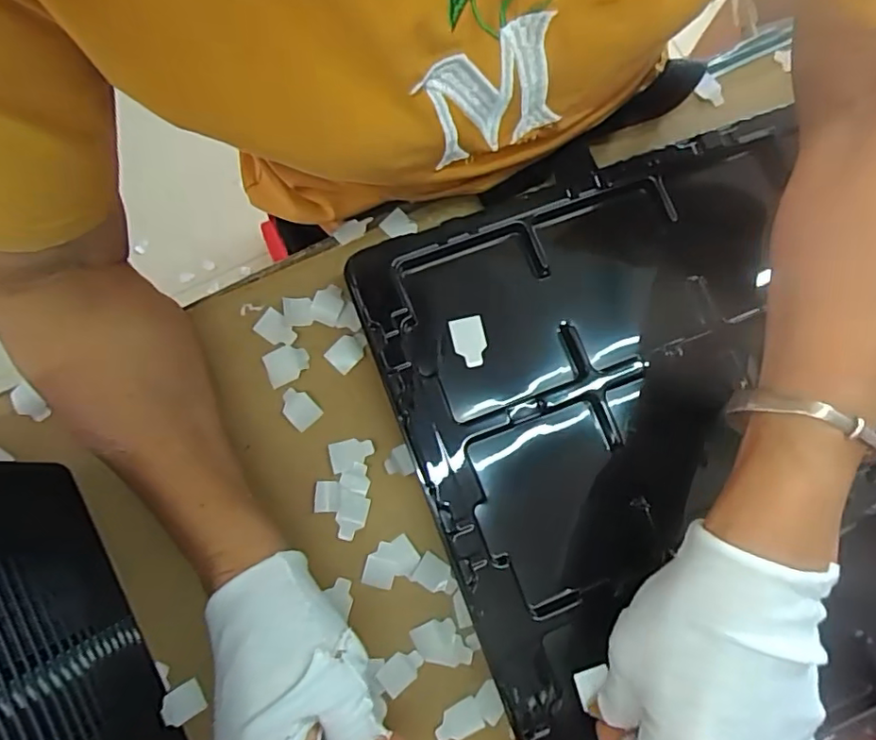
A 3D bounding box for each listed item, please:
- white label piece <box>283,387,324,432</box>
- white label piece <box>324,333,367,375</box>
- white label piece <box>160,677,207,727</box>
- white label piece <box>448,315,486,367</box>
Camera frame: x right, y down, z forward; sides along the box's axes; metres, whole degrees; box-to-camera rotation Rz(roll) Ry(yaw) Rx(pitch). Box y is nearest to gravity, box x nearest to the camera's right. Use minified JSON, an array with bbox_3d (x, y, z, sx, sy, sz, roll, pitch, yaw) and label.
[{"bbox_3d":[-0.083,0.022,0.346,0.018,0.005,0.024,-42,94,-8],"label":"white label piece"},{"bbox_3d":[-0.055,-0.012,0.355,0.017,0.004,0.027,39,72,1],"label":"white label piece"},{"bbox_3d":[-0.135,0.176,0.306,0.021,0.004,0.017,-19,75,-43],"label":"white label piece"},{"bbox_3d":[0.017,-0.016,0.322,0.018,0.004,0.028,-12,81,-5],"label":"white label piece"}]

